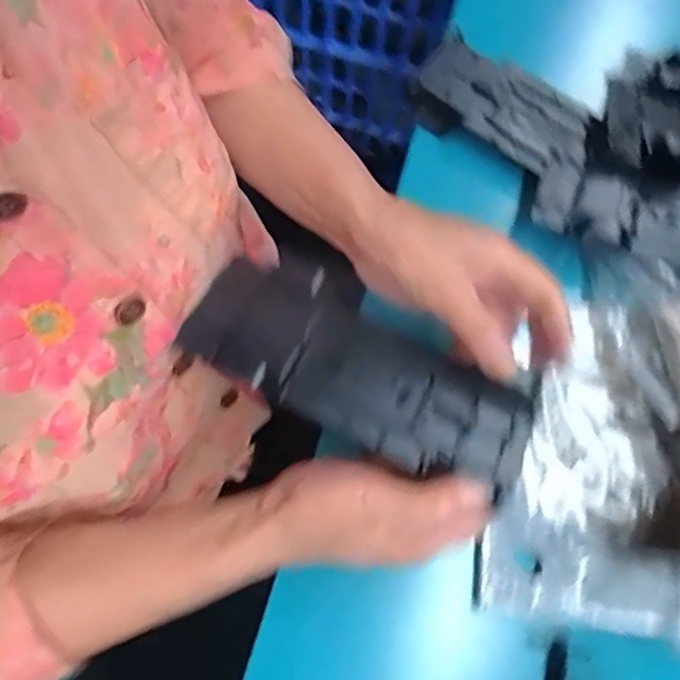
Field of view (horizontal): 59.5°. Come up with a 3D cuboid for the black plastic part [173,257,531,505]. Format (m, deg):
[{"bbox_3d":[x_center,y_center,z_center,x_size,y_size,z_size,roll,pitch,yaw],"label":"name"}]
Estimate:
[{"bbox_3d":[0.010,0.017,0.328,0.188,0.018,0.072,27,72,6],"label":"black plastic part"}]

